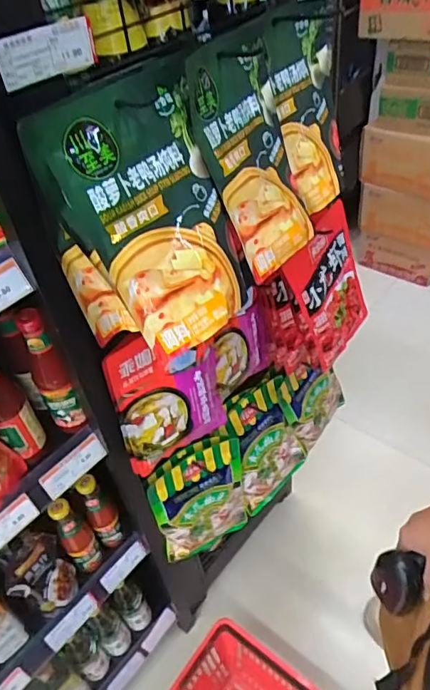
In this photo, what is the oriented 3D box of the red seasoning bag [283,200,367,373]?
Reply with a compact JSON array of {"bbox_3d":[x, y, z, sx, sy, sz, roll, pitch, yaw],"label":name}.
[{"bbox_3d":[0.200,-0.101,0.866,0.021,0.268,0.158,16,57,44],"label":"red seasoning bag"}]

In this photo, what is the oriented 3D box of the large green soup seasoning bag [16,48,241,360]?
[{"bbox_3d":[-0.055,-0.137,0.519,0.177,0.250,0.042,-42,27,-28],"label":"large green soup seasoning bag"}]

